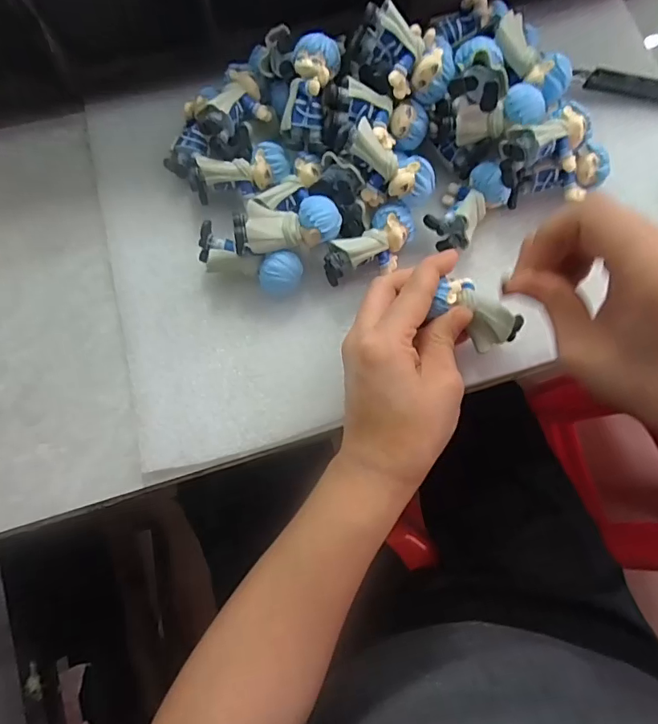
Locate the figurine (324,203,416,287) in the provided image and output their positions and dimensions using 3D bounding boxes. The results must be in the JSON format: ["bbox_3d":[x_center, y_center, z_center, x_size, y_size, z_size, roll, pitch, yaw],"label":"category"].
[{"bbox_3d":[0.027,-0.069,0.297,0.060,0.031,0.027,-40,78,-8],"label":"figurine"}]

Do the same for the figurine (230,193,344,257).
[{"bbox_3d":[-0.024,-0.080,0.282,0.061,0.021,0.025,-12,76,-2],"label":"figurine"}]

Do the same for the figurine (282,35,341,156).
[{"bbox_3d":[-0.012,-0.158,0.287,0.026,0.022,0.060,15,117,5],"label":"figurine"}]

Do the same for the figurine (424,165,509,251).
[{"bbox_3d":[0.085,-0.097,0.306,0.033,0.028,0.053,39,80,10],"label":"figurine"}]

